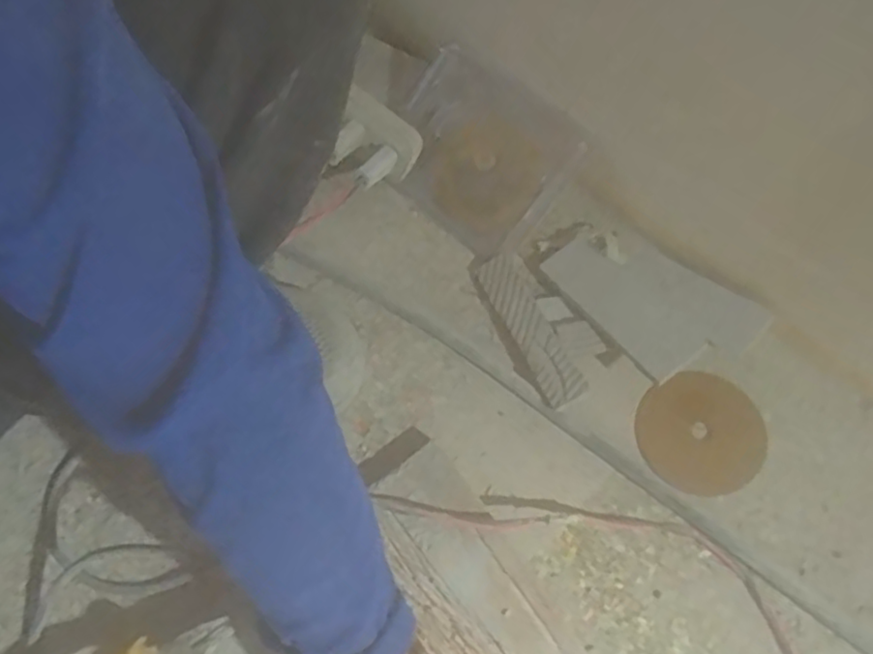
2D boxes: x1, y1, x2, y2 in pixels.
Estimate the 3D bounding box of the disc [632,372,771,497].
[{"bbox_3d":[0.217,0.087,0.567,0.099,0.006,0.099,-1,71,2],"label":"disc"}]

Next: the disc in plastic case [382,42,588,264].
[{"bbox_3d":[0.036,-0.157,0.630,0.160,0.015,0.140,38,111,10],"label":"disc in plastic case"}]

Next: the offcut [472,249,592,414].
[{"bbox_3d":[0.079,-0.001,0.589,0.034,0.008,0.147,-32,64,9],"label":"offcut"}]

